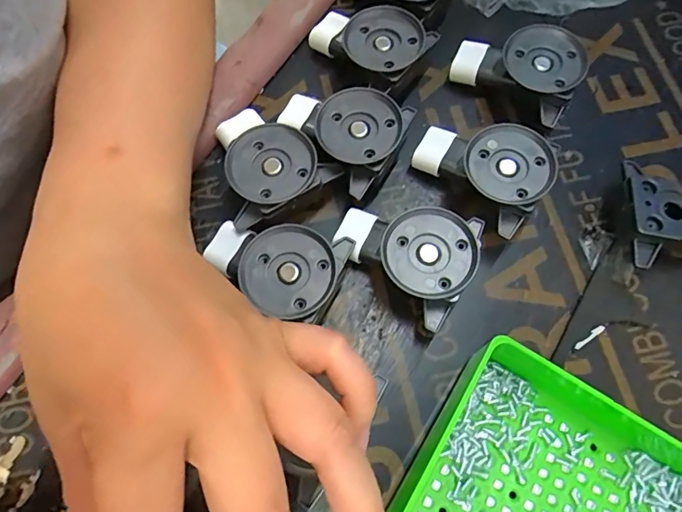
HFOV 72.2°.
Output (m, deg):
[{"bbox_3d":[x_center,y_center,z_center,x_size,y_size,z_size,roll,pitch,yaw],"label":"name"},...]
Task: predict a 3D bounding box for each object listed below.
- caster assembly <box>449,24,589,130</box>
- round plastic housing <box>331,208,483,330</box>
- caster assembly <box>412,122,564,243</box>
[{"bbox_3d":[0.096,-0.102,0.253,0.067,0.029,0.039,41,75,13],"label":"caster assembly"},{"bbox_3d":[0.030,-0.003,0.223,0.065,0.032,0.045,35,74,11],"label":"round plastic housing"},{"bbox_3d":[0.072,-0.046,0.237,0.065,0.035,0.038,41,75,13],"label":"caster assembly"}]

